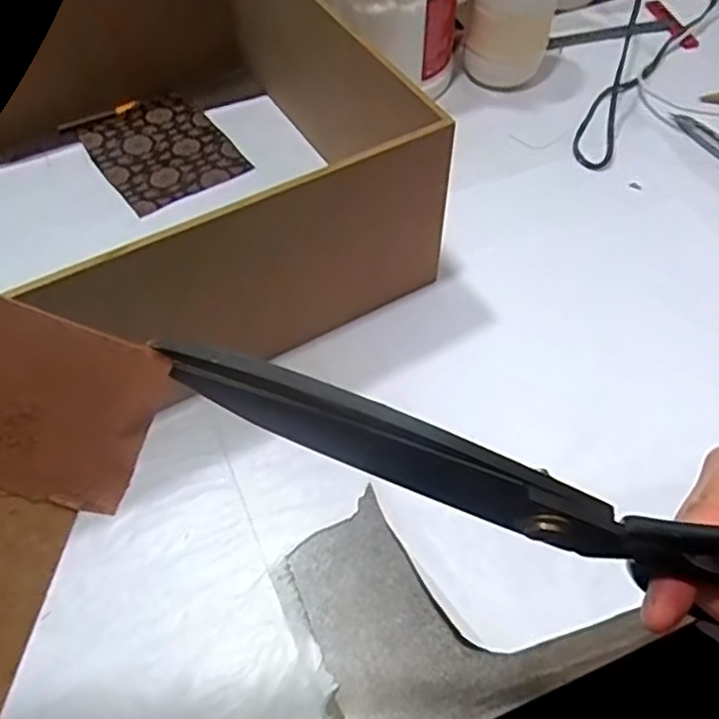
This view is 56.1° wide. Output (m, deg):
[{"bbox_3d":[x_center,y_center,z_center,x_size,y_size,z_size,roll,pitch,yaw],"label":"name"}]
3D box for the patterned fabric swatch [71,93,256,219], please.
[{"bbox_3d":[-0.174,-0.186,0.590,0.106,0.004,0.136,-30,61,-19],"label":"patterned fabric swatch"}]

